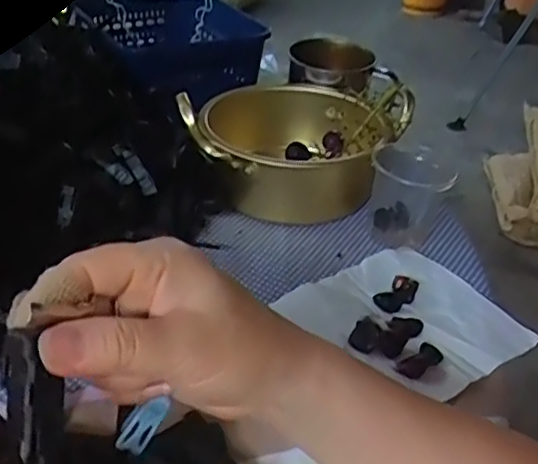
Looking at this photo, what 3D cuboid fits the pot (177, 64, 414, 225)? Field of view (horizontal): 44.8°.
[{"bbox_3d":[0.029,-0.090,0.599,0.168,0.074,0.163,3,36,-2],"label":"pot"}]

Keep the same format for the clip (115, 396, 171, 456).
[{"bbox_3d":[-0.058,0.089,0.298,0.015,0.048,0.005,35,40,0],"label":"clip"}]

